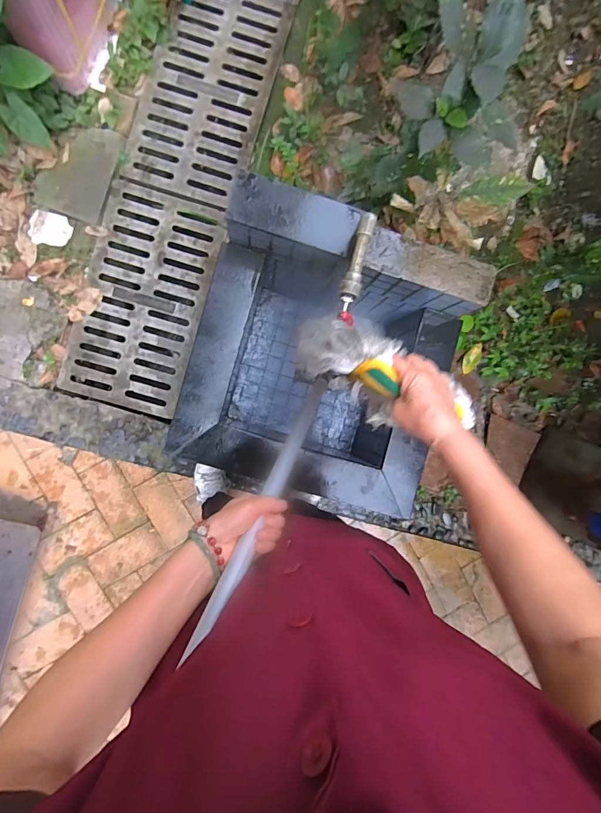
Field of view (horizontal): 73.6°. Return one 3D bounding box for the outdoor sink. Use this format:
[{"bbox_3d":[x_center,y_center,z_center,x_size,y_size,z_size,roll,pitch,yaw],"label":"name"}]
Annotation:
[{"bbox_3d":[0.058,-0.106,1.083,0.630,0.492,0.631,16,89,-3],"label":"outdoor sink"}]

